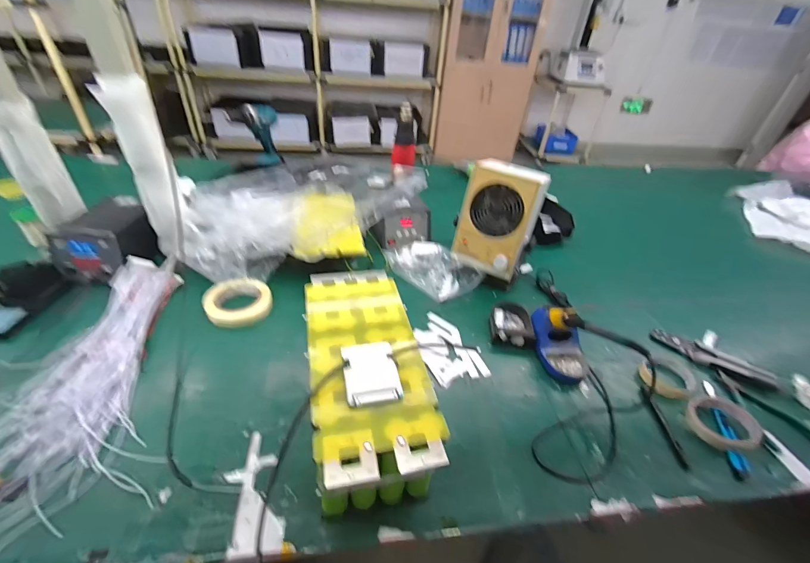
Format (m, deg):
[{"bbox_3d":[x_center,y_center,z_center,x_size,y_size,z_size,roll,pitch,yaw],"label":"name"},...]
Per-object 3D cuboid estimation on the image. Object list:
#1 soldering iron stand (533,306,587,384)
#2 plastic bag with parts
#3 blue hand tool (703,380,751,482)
[{"bbox_3d":[0.288,0.103,0.650,0.091,0.083,0.135,7,38,3],"label":"soldering iron stand"},{"bbox_3d":[0.055,-0.029,0.809,0.217,0.071,0.108,25,42,24],"label":"plastic bag with parts"},{"bbox_3d":[0.522,0.232,0.587,0.026,0.018,0.179,14,39,11],"label":"blue hand tool"}]

